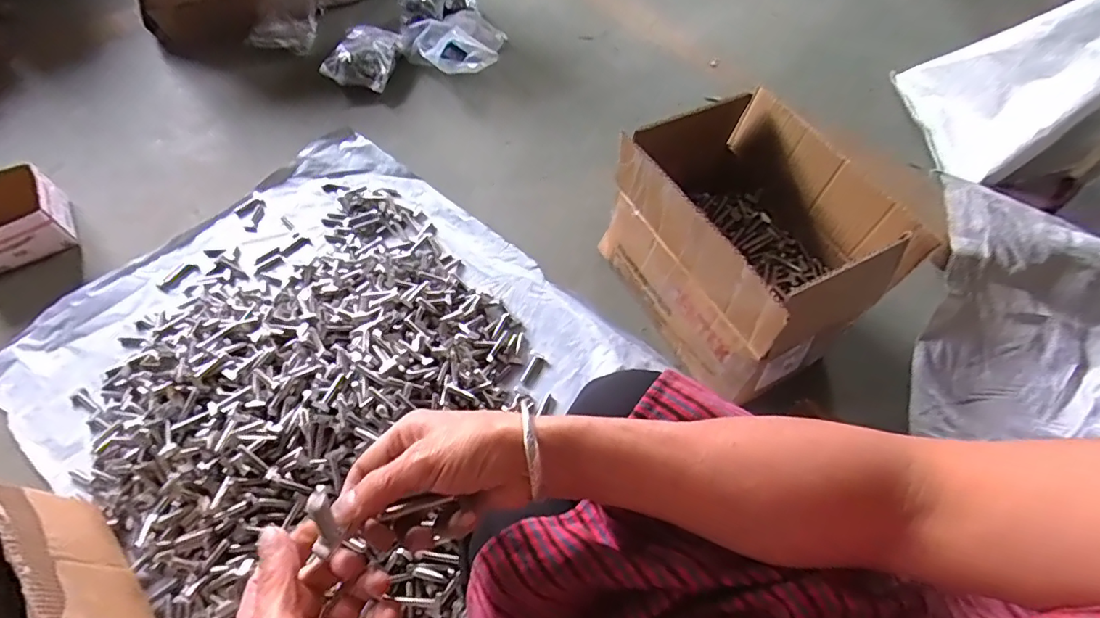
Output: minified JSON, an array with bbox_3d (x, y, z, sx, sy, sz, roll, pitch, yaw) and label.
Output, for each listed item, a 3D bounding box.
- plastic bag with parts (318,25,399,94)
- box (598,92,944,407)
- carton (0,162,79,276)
[{"bbox_3d":[-0.410,-0.544,1.144,0.134,0.062,0.142,7,58,3],"label":"plastic bag with parts"},{"bbox_3d":[0.282,-0.101,0.742,0.264,0.233,0.334,-24,61,-17],"label":"box"},{"bbox_3d":[-0.906,-0.146,0.869,0.161,0.083,0.144,-28,63,-18],"label":"carton"}]

